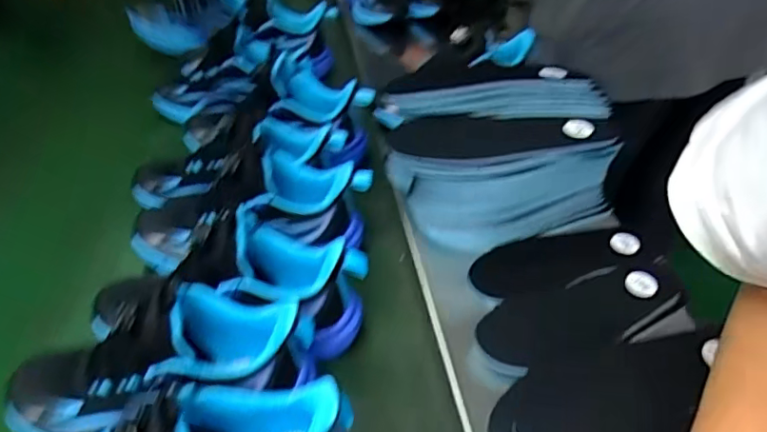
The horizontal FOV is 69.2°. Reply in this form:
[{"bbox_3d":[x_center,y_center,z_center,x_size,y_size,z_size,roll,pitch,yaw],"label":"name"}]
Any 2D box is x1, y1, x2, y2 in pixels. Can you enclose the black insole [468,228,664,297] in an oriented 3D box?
[{"bbox_3d":[0.183,0.040,0.563,0.204,0.011,0.073,-12,43,-15],"label":"black insole"}]

